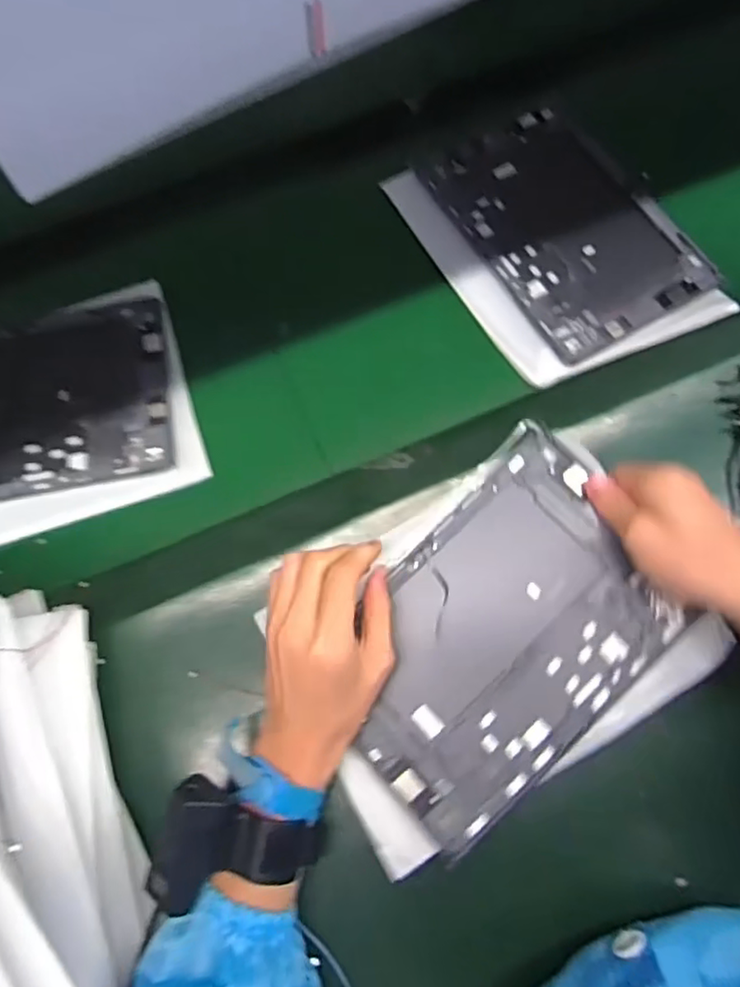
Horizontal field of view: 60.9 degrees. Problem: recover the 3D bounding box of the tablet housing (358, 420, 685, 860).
[{"bbox_3d":[0.093,0.098,0.442,0.166,0.009,0.253,42,87,13],"label":"tablet housing"}]

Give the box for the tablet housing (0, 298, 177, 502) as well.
[{"bbox_3d":[-0.295,-0.073,0.529,0.250,0.010,0.162,-11,73,-1],"label":"tablet housing"}]

